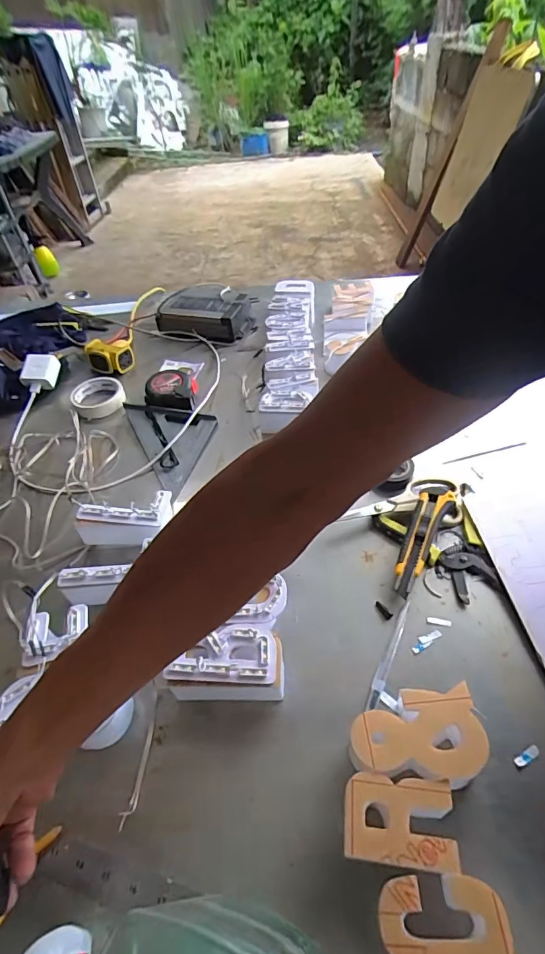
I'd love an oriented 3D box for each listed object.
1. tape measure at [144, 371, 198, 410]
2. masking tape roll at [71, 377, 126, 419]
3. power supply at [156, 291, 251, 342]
[{"bbox_3d":[-0.179,-0.153,0.784,0.089,0.044,0.095,-8,47,0],"label":"tape measure"},{"bbox_3d":[-0.316,-0.147,0.807,0.089,0.026,0.091,-4,47,4],"label":"masking tape roll"},{"bbox_3d":[-0.142,-0.345,0.948,0.202,0.050,0.114,10,49,16],"label":"power supply"}]

